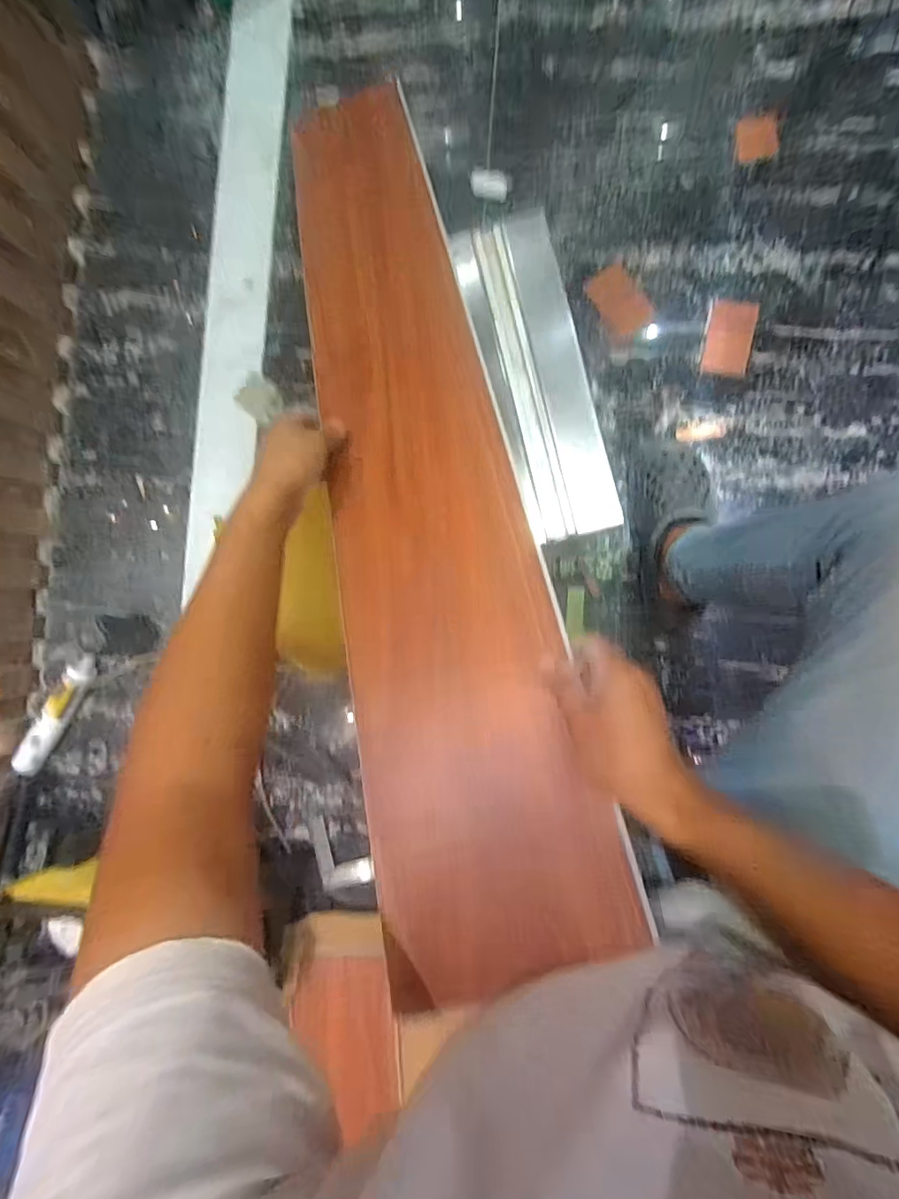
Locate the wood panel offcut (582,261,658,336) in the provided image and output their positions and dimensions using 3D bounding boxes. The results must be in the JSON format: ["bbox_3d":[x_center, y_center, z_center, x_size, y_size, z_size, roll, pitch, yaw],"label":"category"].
[{"bbox_3d":[0.294,-0.515,0.865,0.079,0.012,0.123,-31,85,4],"label":"wood panel offcut"}]

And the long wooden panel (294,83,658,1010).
[{"bbox_3d":[-0.042,-0.215,0.529,0.187,0.012,1.010,-14,67,6],"label":"long wooden panel"}]

